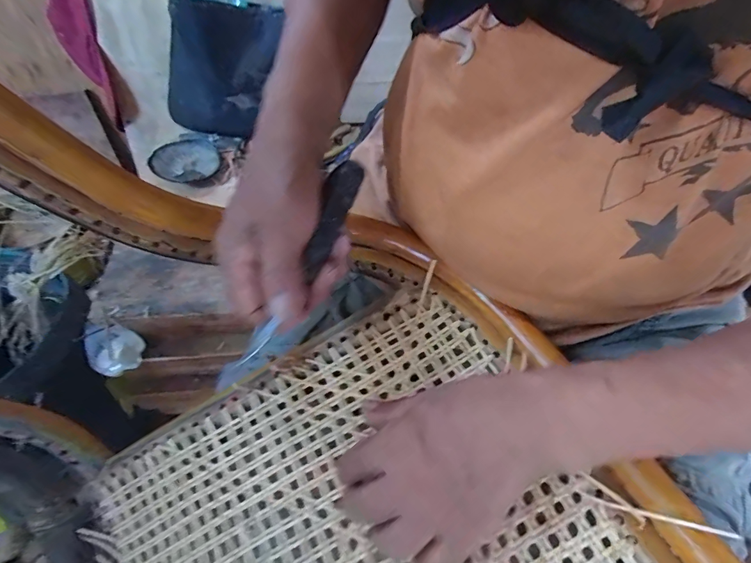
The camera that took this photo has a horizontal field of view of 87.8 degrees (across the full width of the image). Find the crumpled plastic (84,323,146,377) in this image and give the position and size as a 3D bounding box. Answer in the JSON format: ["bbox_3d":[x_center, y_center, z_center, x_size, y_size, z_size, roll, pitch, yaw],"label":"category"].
[{"bbox_3d":[-0.307,0.080,0.456,0.053,0.042,0.049,-5,55,-7],"label":"crumpled plastic"}]

